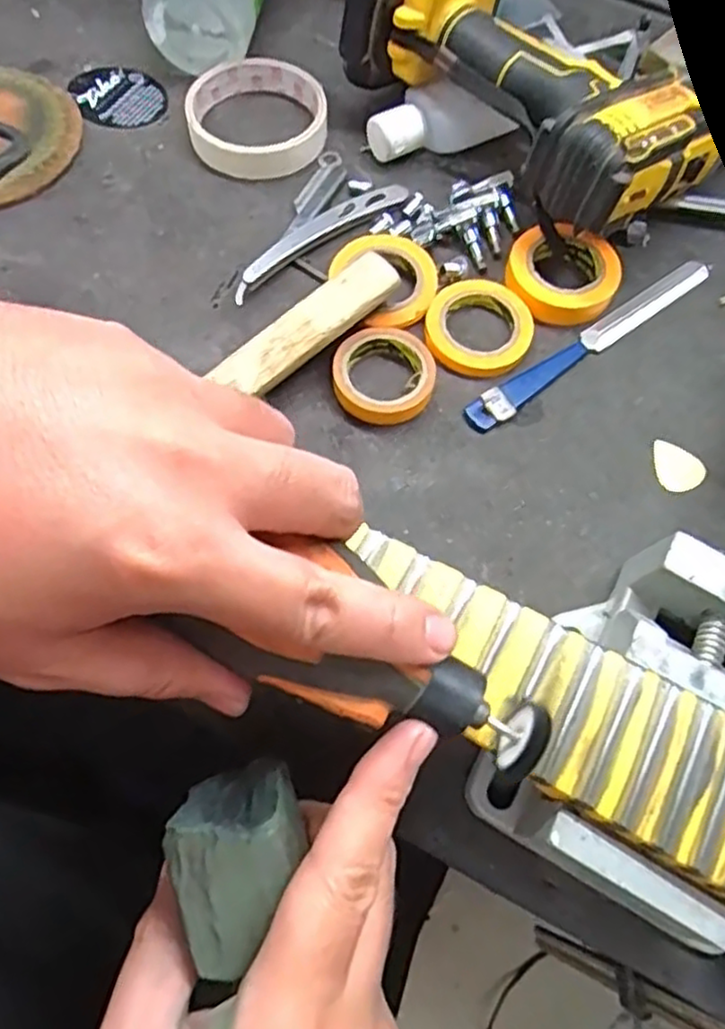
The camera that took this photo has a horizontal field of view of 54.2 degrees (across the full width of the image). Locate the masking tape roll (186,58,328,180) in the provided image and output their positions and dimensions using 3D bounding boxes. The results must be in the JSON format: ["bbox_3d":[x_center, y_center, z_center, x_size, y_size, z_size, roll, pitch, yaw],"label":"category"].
[{"bbox_3d":[-0.064,-0.246,0.435,0.081,0.021,0.079,-5,67,-4],"label":"masking tape roll"}]

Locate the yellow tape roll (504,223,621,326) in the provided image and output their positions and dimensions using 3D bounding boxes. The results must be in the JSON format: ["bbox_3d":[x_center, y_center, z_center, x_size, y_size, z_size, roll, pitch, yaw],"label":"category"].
[{"bbox_3d":[0.110,-0.133,0.393,0.060,0.017,0.054,19,67,6],"label":"yellow tape roll"}]

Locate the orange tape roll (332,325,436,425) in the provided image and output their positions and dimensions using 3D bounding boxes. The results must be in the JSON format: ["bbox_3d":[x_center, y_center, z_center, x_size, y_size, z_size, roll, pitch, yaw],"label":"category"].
[{"bbox_3d":[0.011,-0.074,0.367,0.052,0.012,0.055,1,67,-1],"label":"orange tape roll"}]

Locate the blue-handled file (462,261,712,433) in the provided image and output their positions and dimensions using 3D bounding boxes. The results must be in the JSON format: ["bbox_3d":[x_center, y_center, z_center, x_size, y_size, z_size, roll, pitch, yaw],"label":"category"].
[{"bbox_3d":[0.127,-0.096,0.389,0.180,0.008,0.018,-36,72,-16],"label":"blue-handled file"}]

